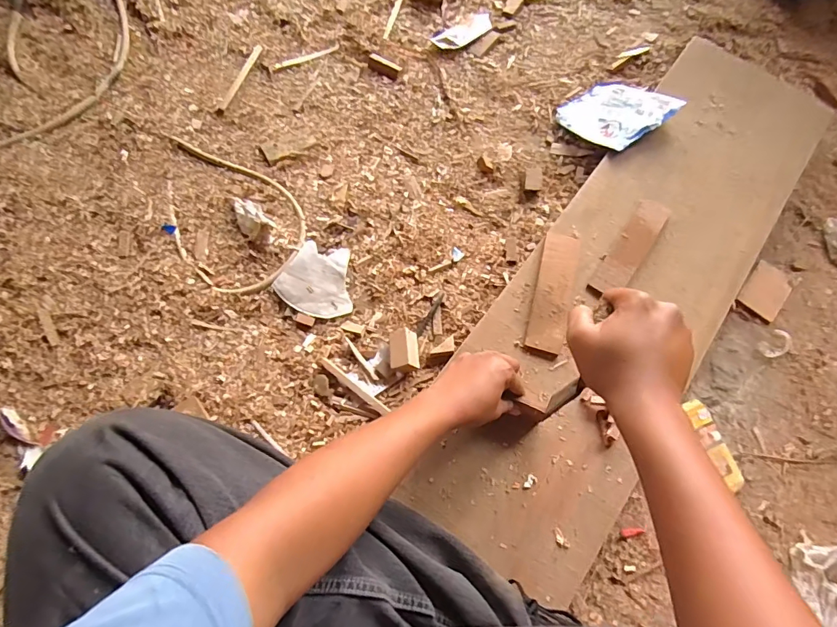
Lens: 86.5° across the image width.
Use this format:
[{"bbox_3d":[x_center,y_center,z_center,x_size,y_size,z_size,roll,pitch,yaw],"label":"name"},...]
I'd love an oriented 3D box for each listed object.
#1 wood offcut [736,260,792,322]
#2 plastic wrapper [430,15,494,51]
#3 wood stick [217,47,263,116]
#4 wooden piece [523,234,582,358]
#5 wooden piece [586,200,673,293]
[{"bbox_3d":[0.555,-0.037,0.708,0.064,0.010,0.087,38,73,11],"label":"wood offcut"},{"bbox_3d":[0.093,-0.562,0.885,0.143,0.019,0.063,-38,76,-14],"label":"plastic wrapper"},{"bbox_3d":[-0.322,-0.423,0.802,0.015,0.004,0.166,18,71,4],"label":"wood stick"},{"bbox_3d":[0.195,-0.032,0.644,0.053,0.018,0.192,16,71,3],"label":"wooden piece"},{"bbox_3d":[0.320,-0.102,0.665,0.047,0.013,0.187,35,73,10],"label":"wooden piece"}]

